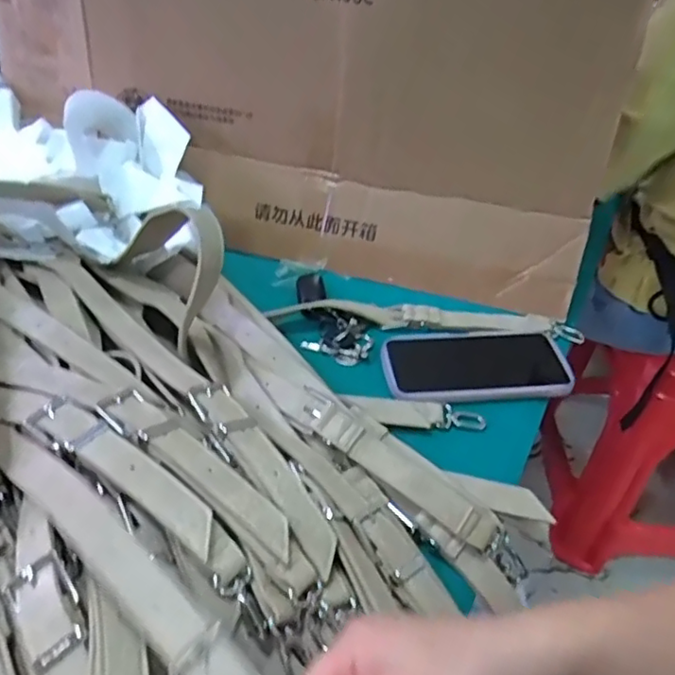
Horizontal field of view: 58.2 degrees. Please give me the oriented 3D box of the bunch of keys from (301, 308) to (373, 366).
[{"bbox_3d":[0.001,0.000,0.592,0.065,0.022,0.054,6,42,4],"label":"bunch of keys"}]

